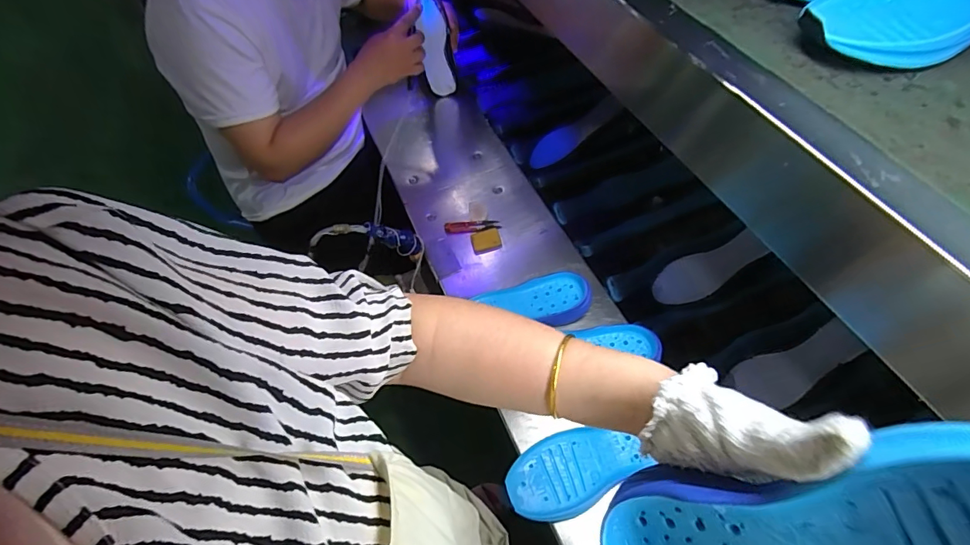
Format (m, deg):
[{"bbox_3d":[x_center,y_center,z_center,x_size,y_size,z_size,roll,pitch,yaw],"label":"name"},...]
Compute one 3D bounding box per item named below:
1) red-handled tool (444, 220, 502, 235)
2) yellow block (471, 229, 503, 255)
[{"bbox_3d":[-0.023,-0.084,0.851,0.100,0.008,0.029,0,51,2],"label":"red-handled tool"},{"bbox_3d":[0.002,-0.055,0.826,0.051,0.013,0.049,-9,51,-6],"label":"yellow block"}]

